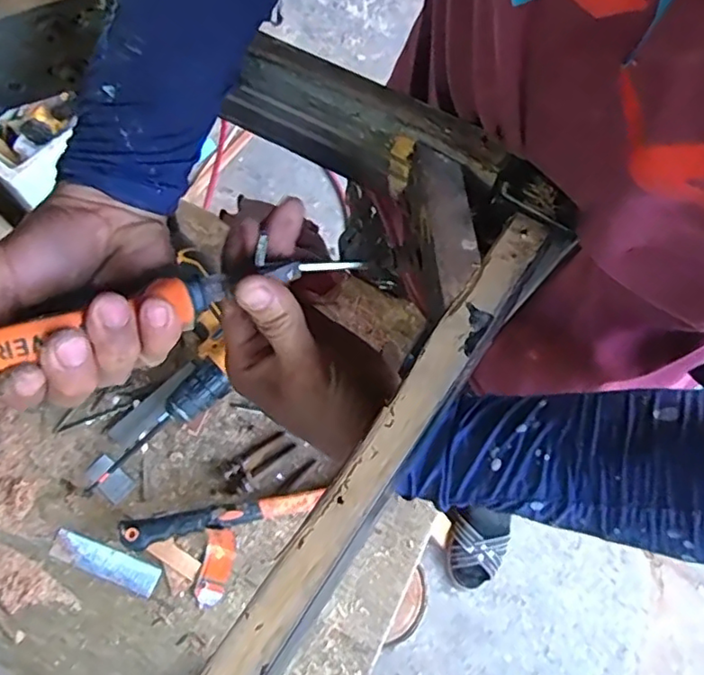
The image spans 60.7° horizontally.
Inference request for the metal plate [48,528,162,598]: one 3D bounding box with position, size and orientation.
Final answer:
[{"bbox_3d":[-0.265,0.240,0.642,0.122,0.004,0.033,18,70,7],"label":"metal plate"}]

